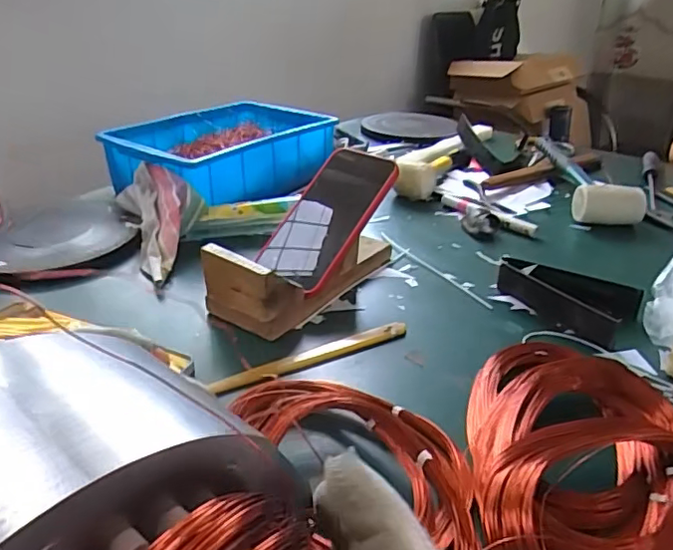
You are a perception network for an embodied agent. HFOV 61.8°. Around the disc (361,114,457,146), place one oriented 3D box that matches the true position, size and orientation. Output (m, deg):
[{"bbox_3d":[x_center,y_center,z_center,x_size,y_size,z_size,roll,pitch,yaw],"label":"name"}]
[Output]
[{"bbox_3d":[0.143,-0.293,1.109,0.183,0.021,0.213,6,30,10],"label":"disc"}]

